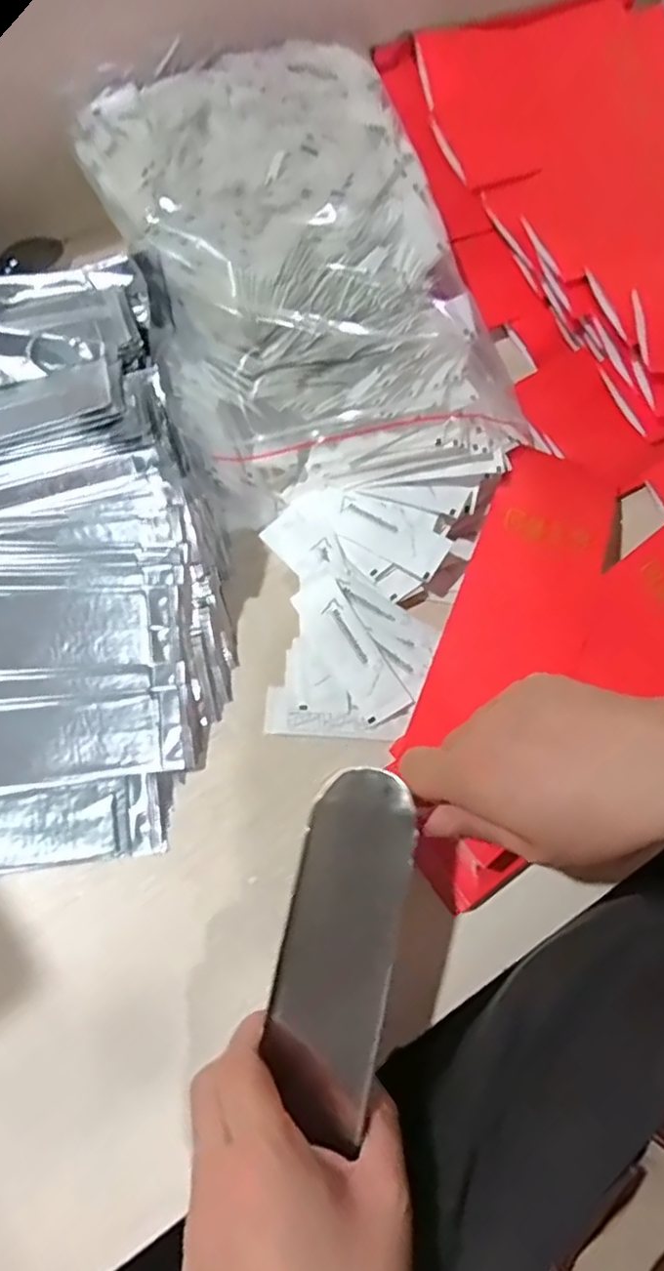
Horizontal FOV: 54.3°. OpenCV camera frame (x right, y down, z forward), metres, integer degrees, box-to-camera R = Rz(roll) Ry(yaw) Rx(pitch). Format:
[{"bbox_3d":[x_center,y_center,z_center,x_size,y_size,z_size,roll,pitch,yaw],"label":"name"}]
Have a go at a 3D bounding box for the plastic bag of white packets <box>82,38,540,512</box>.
[{"bbox_3d":[-0.022,-0.255,0.457,0.227,0.095,0.329,-20,71,-11],"label":"plastic bag of white packets"}]

